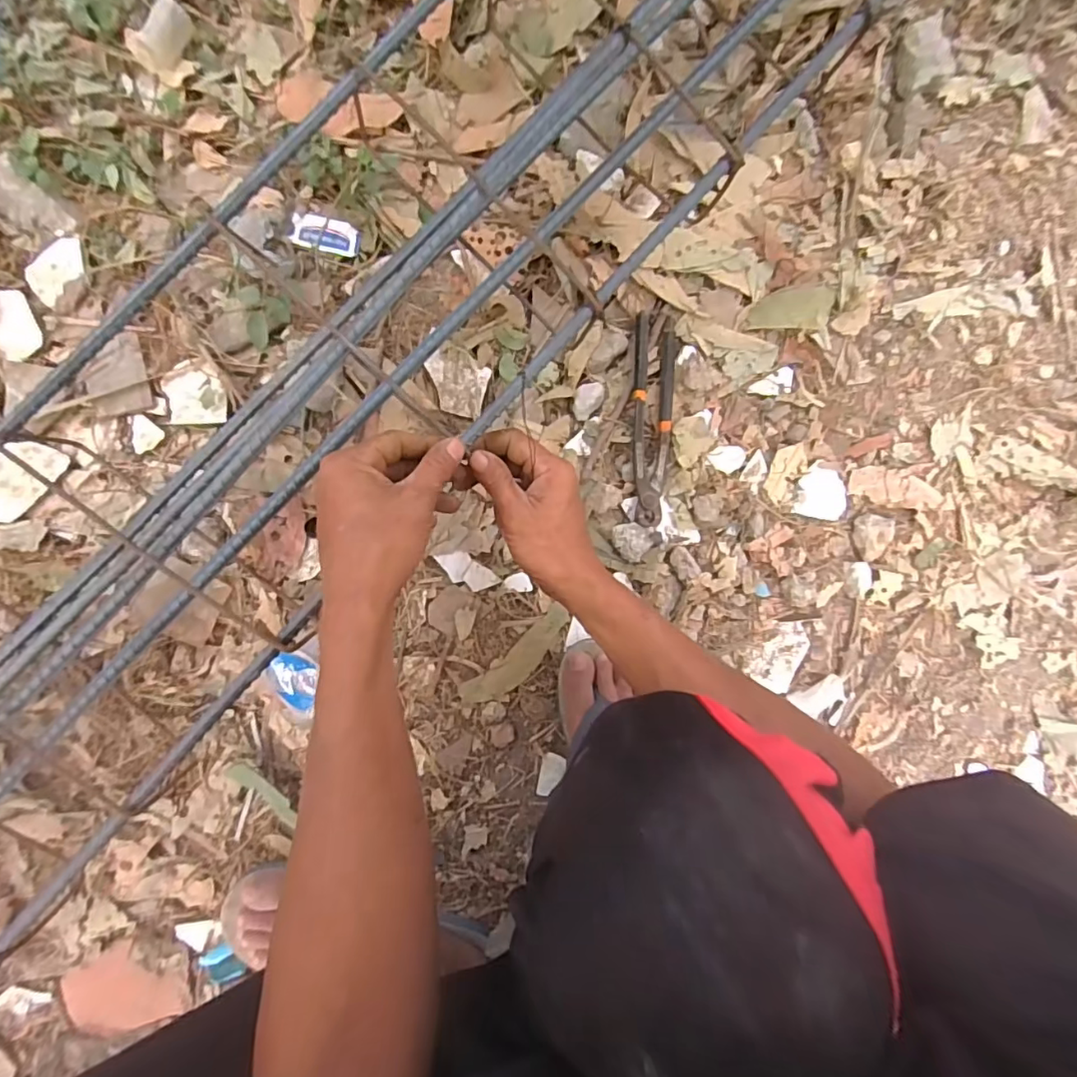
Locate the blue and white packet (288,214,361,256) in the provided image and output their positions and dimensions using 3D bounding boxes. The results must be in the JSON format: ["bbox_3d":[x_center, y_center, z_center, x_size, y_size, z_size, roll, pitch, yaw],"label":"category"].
[{"bbox_3d":[-0.211,-0.300,0.541,0.065,0.007,0.032,14,93,-3],"label":"blue and white packet"}]

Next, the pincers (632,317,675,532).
[{"bbox_3d":[0.119,-0.120,0.567,0.042,0.017,0.209,1,94,-2],"label":"pincers"}]

